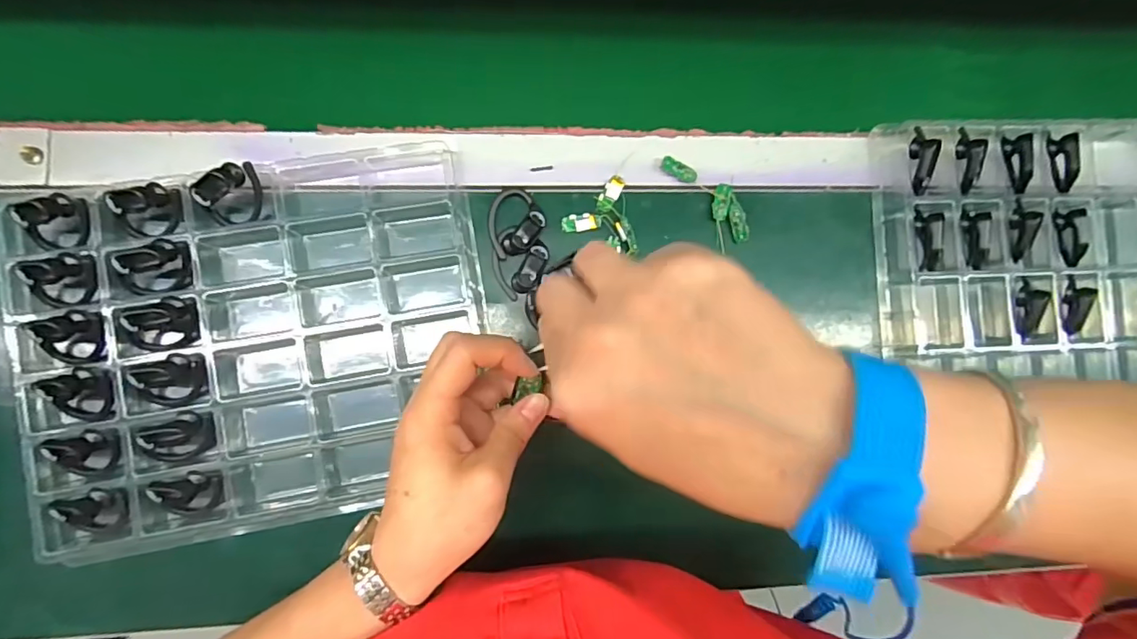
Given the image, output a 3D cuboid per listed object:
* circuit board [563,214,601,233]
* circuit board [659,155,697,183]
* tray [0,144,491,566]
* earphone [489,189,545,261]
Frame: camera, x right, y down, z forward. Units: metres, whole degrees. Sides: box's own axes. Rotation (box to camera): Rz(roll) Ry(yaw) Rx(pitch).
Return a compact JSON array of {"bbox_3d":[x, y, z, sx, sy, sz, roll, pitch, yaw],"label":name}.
[{"bbox_3d":[0.010,-0.071,0.387,0.029,0.005,0.013,-1,87,-5],"label":"circuit board"},{"bbox_3d":[0.082,-0.111,0.391,0.030,0.005,0.011,26,85,-3],"label":"circuit board"},{"bbox_3d":[-0.200,0.016,0.346,0.293,0.032,0.230,-11,88,-6],"label":"tray"},{"bbox_3d":[-0.038,-0.070,0.380,0.040,0.011,0.046,-17,89,-6],"label":"earphone"}]

